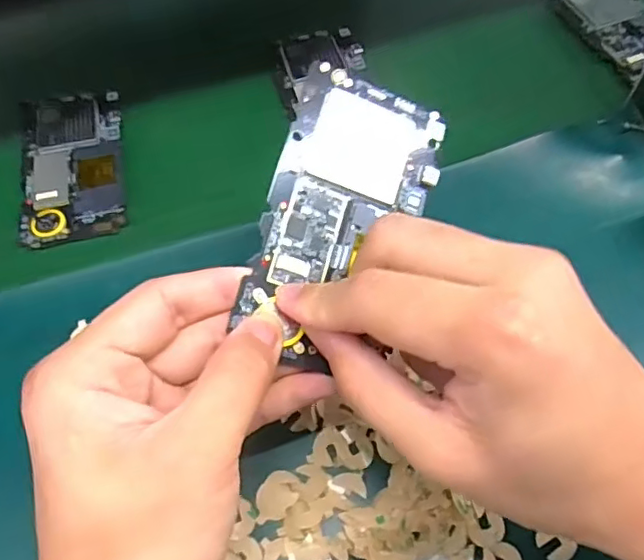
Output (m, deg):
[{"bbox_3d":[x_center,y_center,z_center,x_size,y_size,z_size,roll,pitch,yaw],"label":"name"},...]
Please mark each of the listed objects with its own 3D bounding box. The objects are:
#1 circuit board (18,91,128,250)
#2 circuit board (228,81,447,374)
[{"bbox_3d":[-0.165,-0.078,0.395,0.065,0.004,0.121,-12,61,-4],"label":"circuit board"},{"bbox_3d":[0.009,-0.025,0.248,0.061,0.005,0.122,21,78,-13],"label":"circuit board"}]

